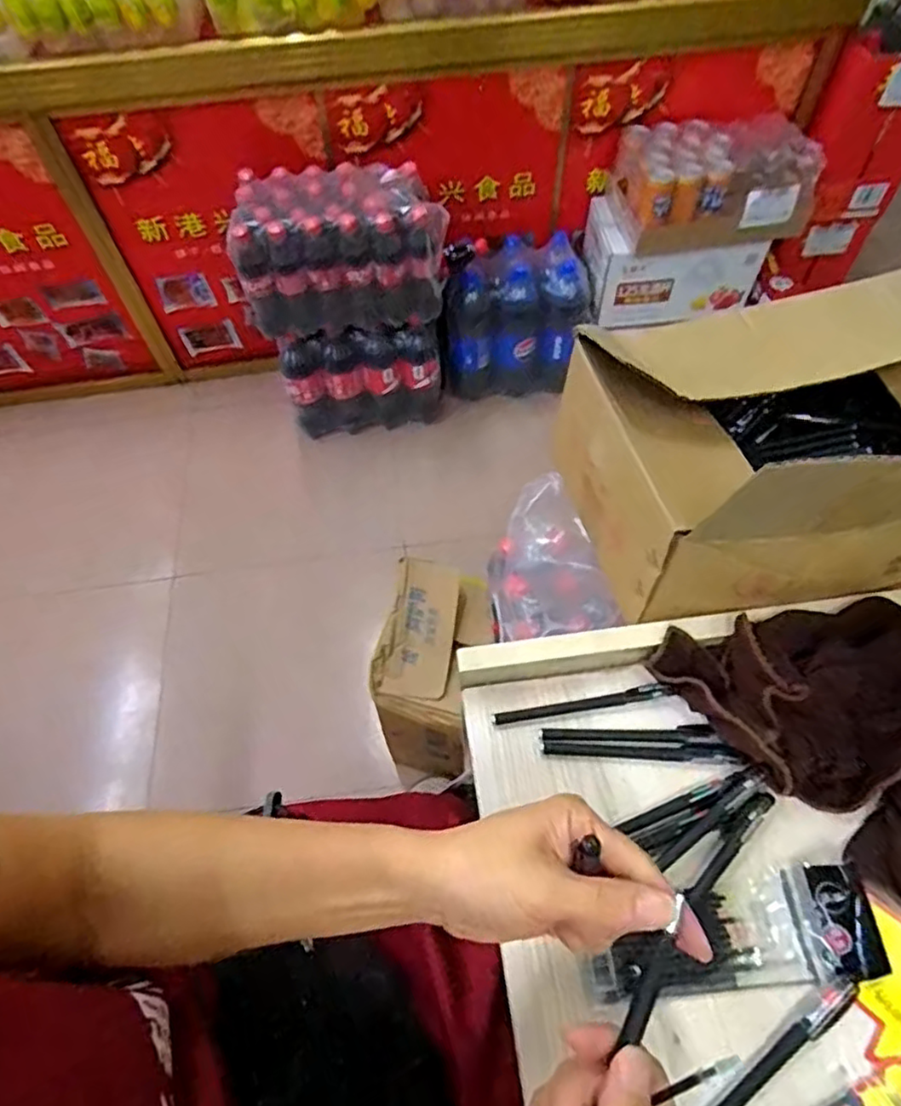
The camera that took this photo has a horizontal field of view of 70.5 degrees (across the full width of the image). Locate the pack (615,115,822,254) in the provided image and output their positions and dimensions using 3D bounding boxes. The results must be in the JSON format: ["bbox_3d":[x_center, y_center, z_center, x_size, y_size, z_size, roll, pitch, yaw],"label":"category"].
[{"bbox_3d":[0.513,-0.741,1.271,0.355,0.160,0.217,-10,58,-3],"label":"pack"}]

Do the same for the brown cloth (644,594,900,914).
[{"bbox_3d":[0.267,0.111,0.429,0.151,0.064,0.208,-30,61,-14],"label":"brown cloth"}]

